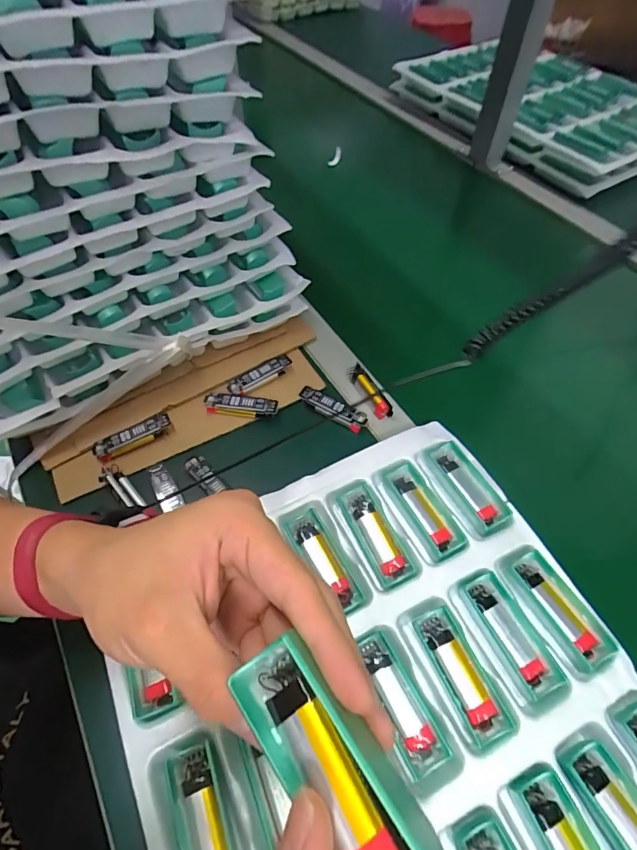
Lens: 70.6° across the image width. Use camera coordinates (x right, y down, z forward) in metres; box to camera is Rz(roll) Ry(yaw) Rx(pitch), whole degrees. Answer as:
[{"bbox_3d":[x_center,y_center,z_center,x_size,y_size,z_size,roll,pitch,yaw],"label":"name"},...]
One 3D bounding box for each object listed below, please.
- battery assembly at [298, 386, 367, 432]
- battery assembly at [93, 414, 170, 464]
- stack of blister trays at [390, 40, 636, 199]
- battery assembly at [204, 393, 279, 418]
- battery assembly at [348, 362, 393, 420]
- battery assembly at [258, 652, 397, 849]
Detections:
[{"bbox_3d":[0.014,-0.015,0.439,0.067,0.019,0.018,24,59,16],"label":"battery assembly"},{"bbox_3d":[-0.168,0.011,0.407,0.068,0.016,0.017,-25,59,-16],"label":"battery assembly"},{"bbox_3d":[0.387,-0.561,0.787,0.285,0.062,0.462,-29,60,-18],"label":"stack of blister trays"},{"bbox_3d":[-0.074,-0.019,0.437,0.069,0.018,0.021,3,56,3],"label":"battery assembly"},{"bbox_3d":[0.053,-0.034,0.449,0.017,0.020,0.063,-22,58,-14],"label":"battery assembly"},{"bbox_3d":[0.000,0.103,0.139,0.016,0.009,0.061,-27,54,-17],"label":"battery assembly"}]

